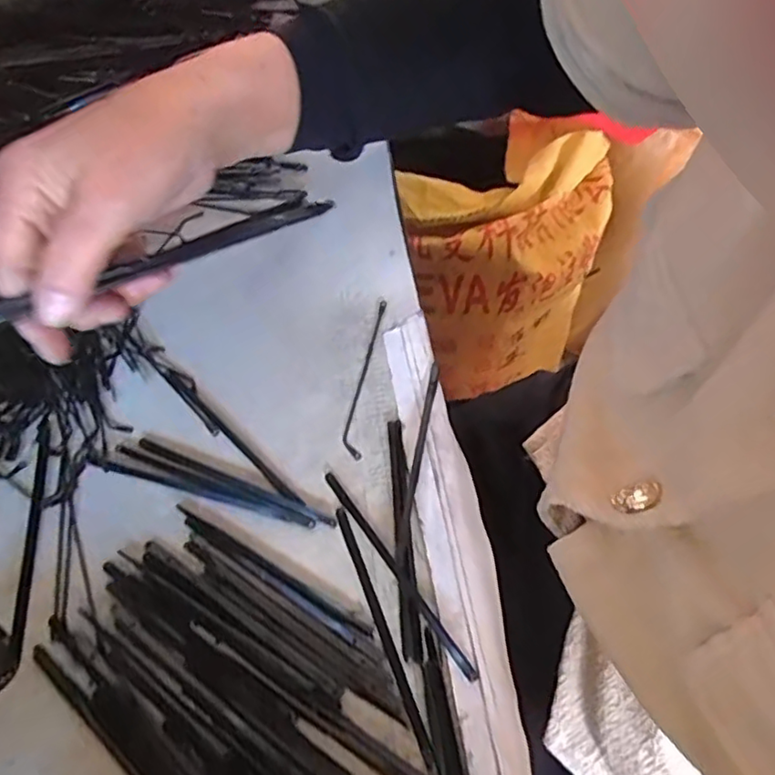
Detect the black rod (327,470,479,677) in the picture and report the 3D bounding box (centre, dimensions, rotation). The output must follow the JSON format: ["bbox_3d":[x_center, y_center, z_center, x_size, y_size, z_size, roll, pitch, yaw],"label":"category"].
[{"bbox_3d":[0.002,0.070,0.242,0.004,0.011,0.099,-32,61,-15],"label":"black rod"}]

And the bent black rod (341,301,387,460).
[{"bbox_3d":[-0.011,-0.007,0.294,0.009,0.004,0.088,6,59,6],"label":"bent black rod"}]

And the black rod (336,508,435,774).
[{"bbox_3d":[-0.002,0.090,0.234,0.005,0.005,0.098,-19,58,-8],"label":"black rod"}]

